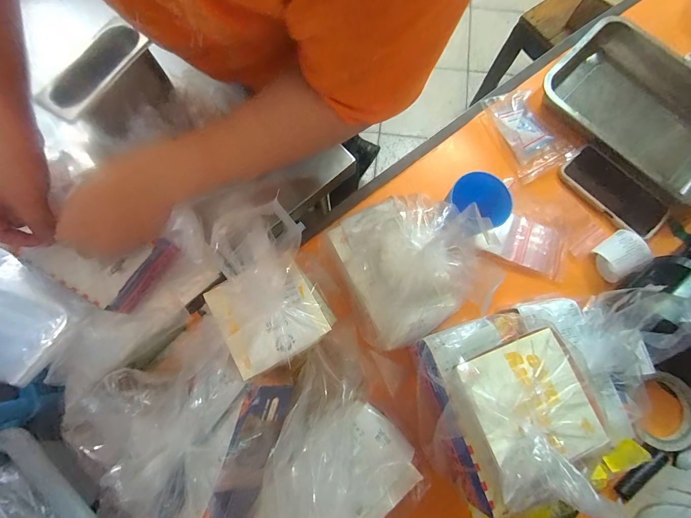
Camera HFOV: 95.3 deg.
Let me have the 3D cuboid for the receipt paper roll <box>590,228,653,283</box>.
[{"bbox_3d":[0.410,-0.007,0.469,0.062,0.034,0.055,-41,79,-9],"label":"receipt paper roll"}]

